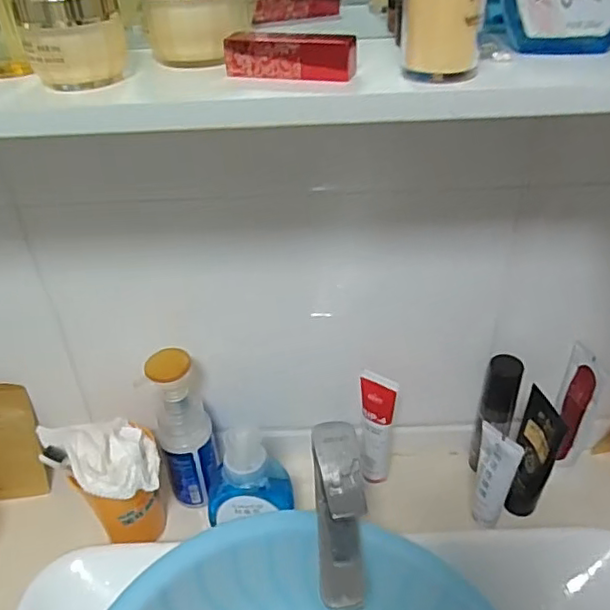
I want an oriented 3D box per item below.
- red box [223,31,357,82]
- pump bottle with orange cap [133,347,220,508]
[{"bbox_3d":[-0.009,-0.147,0.345,0.076,0.024,0.016,6,37,11],"label":"red box"},{"bbox_3d":[-0.127,0.131,0.620,0.059,0.193,0.048,-9,37,-10],"label":"pump bottle with orange cap"}]

